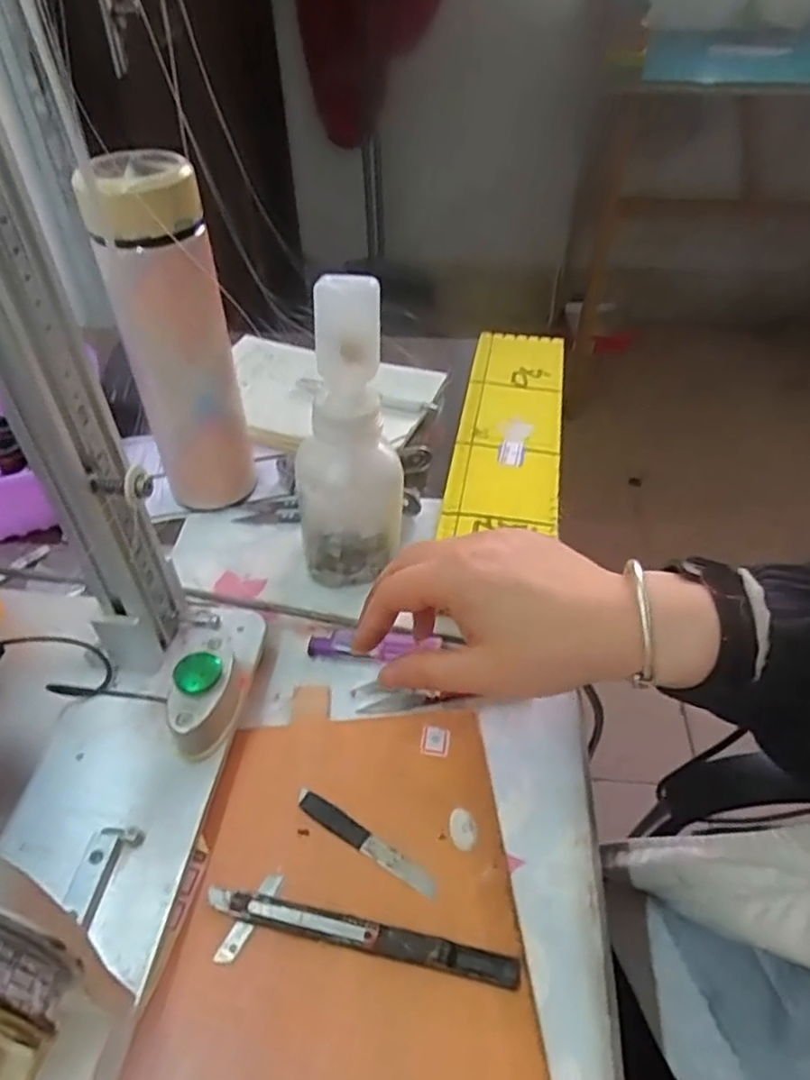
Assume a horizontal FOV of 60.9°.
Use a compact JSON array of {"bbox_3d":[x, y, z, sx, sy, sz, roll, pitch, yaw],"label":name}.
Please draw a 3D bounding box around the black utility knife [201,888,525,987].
[{"bbox_3d":[-0.020,0.168,0.296,0.136,0.007,0.012,9,45,9],"label":"black utility knife"}]

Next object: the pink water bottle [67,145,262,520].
[{"bbox_3d":[-0.142,-0.118,0.438,0.062,0.214,0.059,-12,46,-12],"label":"pink water bottle"}]

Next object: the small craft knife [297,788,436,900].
[{"bbox_3d":[-0.019,0.142,0.327,0.079,0.004,0.011,24,50,23],"label":"small craft knife"}]

